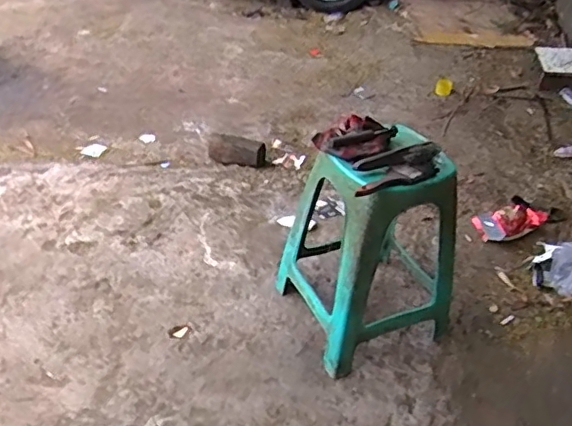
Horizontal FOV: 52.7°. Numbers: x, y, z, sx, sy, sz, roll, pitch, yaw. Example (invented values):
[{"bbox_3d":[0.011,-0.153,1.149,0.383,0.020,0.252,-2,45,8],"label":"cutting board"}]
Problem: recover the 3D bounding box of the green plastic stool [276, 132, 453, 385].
[{"bbox_3d":[0.206,0.059,1.328,0.332,0.484,0.334,-16,42,-22],"label":"green plastic stool"}]

